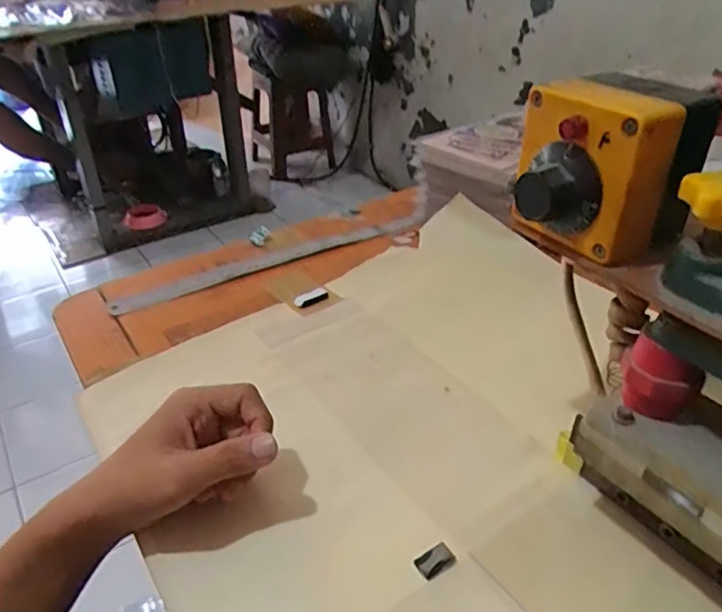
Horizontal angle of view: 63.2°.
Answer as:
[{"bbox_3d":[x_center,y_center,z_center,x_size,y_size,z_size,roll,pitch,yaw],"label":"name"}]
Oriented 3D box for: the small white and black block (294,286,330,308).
[{"bbox_3d":[-0.048,-0.009,0.584,0.035,0.007,0.014,-20,37,-25],"label":"small white and black block"}]

